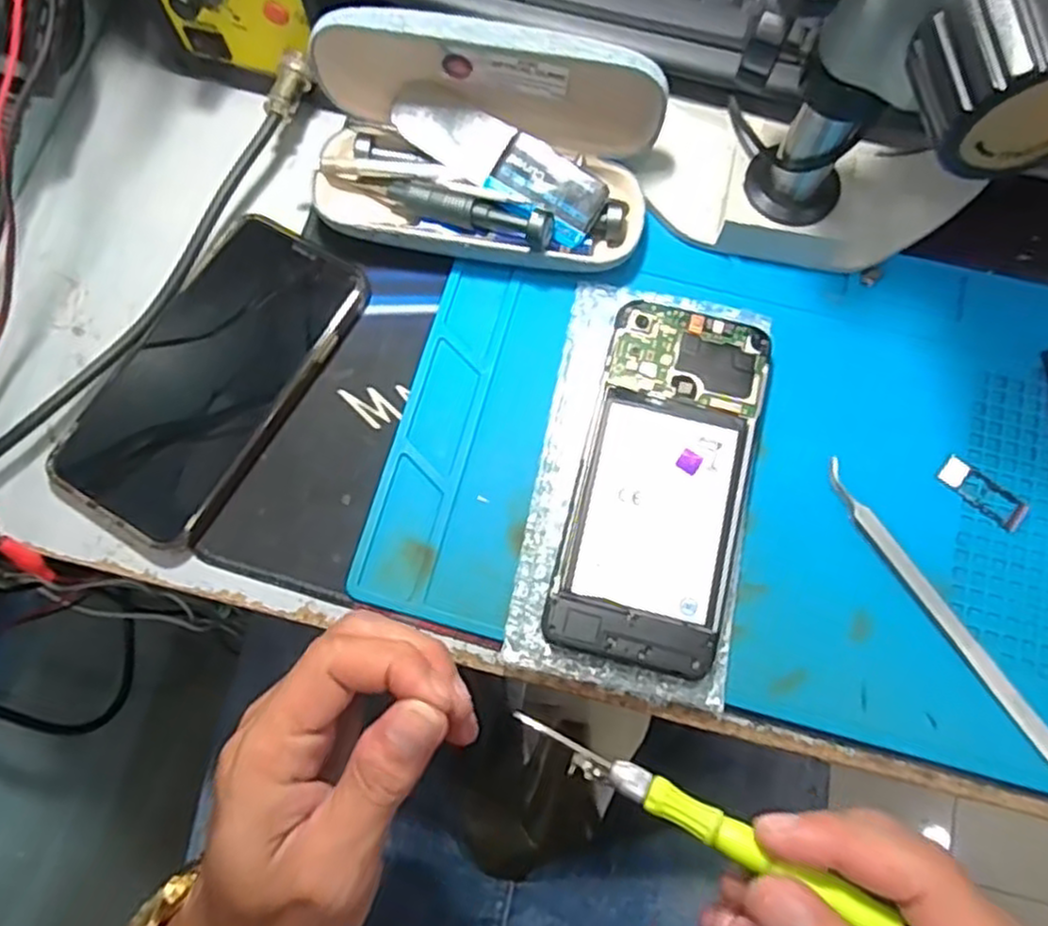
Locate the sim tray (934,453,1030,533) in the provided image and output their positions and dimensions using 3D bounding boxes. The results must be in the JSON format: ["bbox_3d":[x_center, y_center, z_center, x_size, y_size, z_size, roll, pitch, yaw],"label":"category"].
[{"bbox_3d":[0.207,0.013,0.330,0.041,0.004,0.015,39,79,11],"label":"sim tray"}]

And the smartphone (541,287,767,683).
[{"bbox_3d":[0.062,0.008,0.327,0.071,0.016,0.160,14,76,5],"label":"smartphone"}]

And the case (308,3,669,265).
[{"bbox_3d":[-0.020,-0.145,0.338,0.155,0.079,0.081,9,75,4],"label":"case"}]

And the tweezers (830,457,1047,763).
[{"bbox_3d":[0.178,0.063,0.317,0.010,0.006,0.148,-33,76,-7],"label":"tweezers"}]

